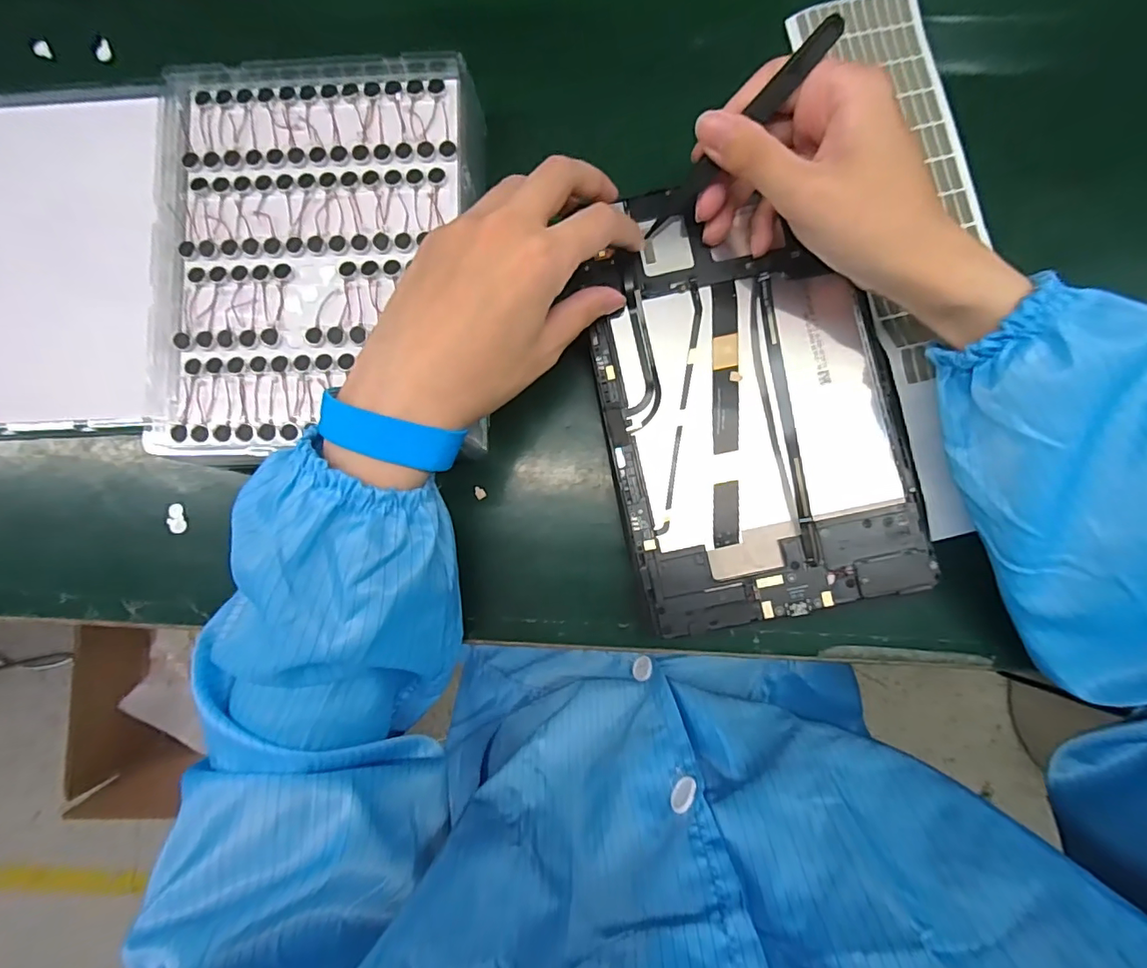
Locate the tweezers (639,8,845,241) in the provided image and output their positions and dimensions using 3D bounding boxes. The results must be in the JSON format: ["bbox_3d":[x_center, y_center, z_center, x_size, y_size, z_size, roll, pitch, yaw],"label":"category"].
[{"bbox_3d":[0.078,-0.168,0.251,0.113,0.008,0.011,-39,85,34],"label":"tweezers"}]

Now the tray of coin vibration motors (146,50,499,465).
[{"bbox_3d":[-0.137,-0.125,0.294,0.172,0.041,0.217,-2,86,2],"label":"tray of coin vibration motors"}]

